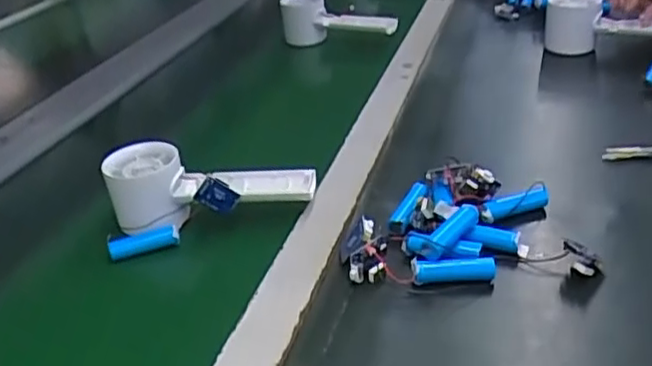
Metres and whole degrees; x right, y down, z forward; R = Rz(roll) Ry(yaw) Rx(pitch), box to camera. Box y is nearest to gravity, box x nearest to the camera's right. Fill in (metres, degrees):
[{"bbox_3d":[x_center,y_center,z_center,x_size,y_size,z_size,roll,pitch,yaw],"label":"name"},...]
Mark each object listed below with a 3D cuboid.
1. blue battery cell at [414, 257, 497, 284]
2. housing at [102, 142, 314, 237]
[{"bbox_3d":[0.081,0.055,0.420,0.050,0.017,0.014,-4,33,0],"label":"blue battery cell"},{"bbox_3d":[-0.087,0.005,0.502,0.152,0.057,0.060,-1,33,4],"label":"housing"}]

